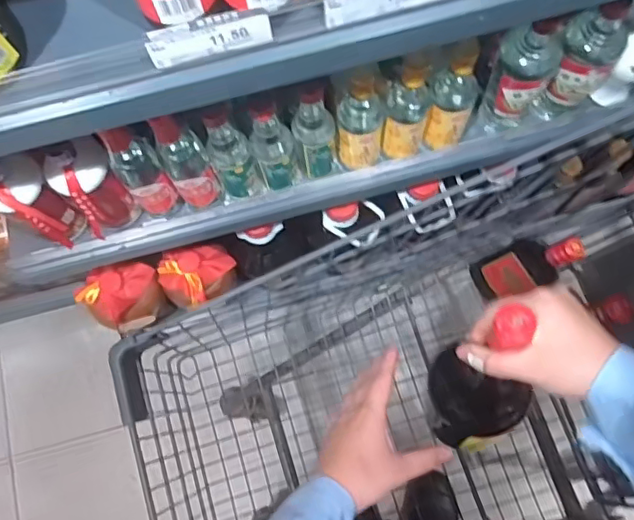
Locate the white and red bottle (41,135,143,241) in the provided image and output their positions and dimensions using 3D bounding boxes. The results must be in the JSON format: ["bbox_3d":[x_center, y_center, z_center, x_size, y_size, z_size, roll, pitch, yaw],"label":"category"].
[{"bbox_3d":[-0.283,-0.091,0.732,0.080,0.157,0.063,-37,79,-9],"label":"white and red bottle"}]

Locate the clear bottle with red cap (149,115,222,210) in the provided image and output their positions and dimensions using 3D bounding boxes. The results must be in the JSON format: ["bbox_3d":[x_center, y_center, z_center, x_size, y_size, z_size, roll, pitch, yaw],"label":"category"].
[{"bbox_3d":[-0.162,-0.118,0.724,0.055,0.185,0.049,-32,78,-8],"label":"clear bottle with red cap"}]

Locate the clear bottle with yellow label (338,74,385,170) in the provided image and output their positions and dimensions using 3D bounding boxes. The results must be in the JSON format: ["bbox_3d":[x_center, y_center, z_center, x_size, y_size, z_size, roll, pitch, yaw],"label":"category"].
[{"bbox_3d":[0.059,-0.176,0.741,0.065,0.169,0.053,2,76,0],"label":"clear bottle with yellow label"}]

